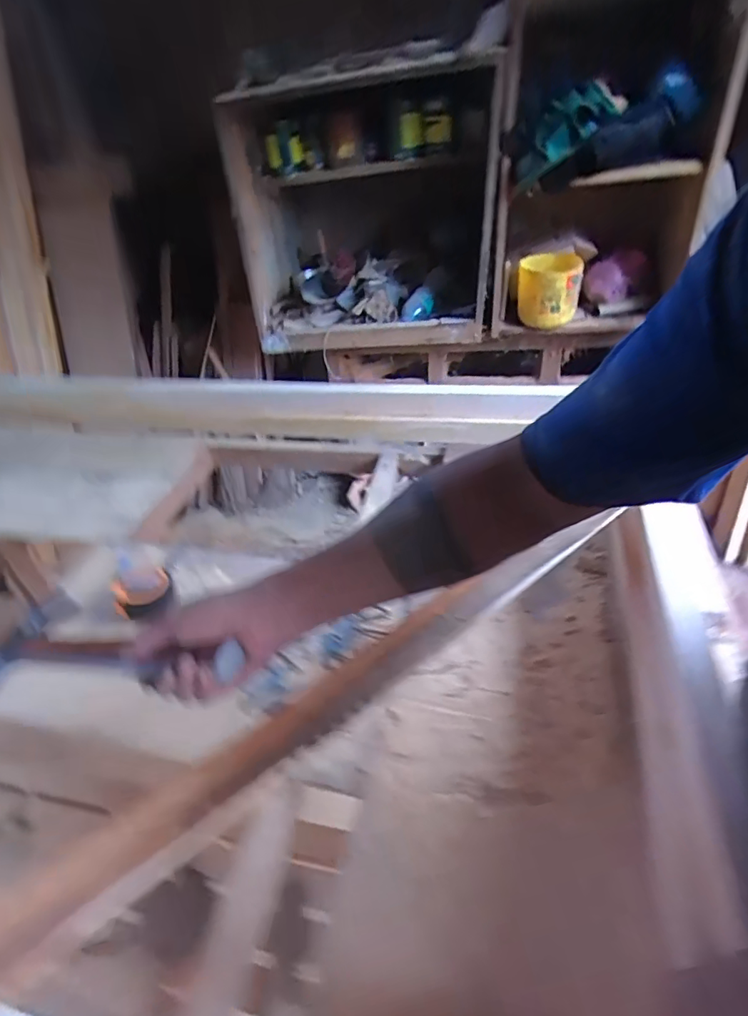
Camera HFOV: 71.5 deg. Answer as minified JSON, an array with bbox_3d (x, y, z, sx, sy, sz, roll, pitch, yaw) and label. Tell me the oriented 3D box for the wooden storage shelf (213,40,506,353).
[{"bbox_3d":[-0.025,-0.930,1.634,0.753,0.704,0.519,0,37,10],"label":"wooden storage shelf"}]

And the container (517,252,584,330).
[{"bbox_3d":[0.510,-0.635,1.514,0.167,0.167,0.180,8,39,18],"label":"container"}]

